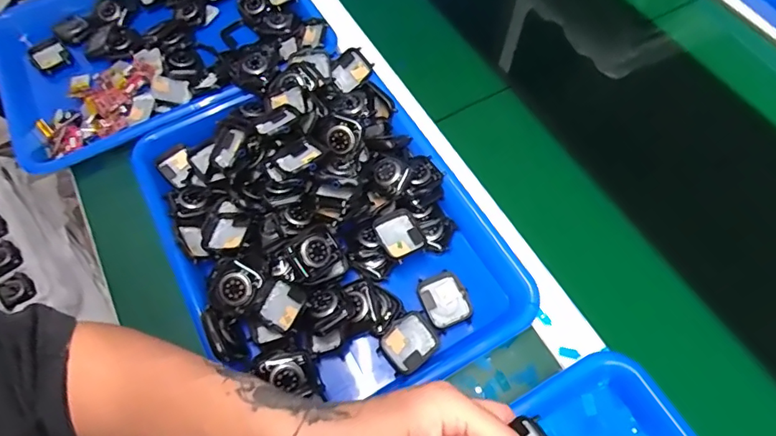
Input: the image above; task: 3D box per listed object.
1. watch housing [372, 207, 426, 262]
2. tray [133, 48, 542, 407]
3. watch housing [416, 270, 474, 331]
[{"bbox_3d":[0.010,0.015,0.415,0.036,0.014,0.043,-28,66,-10],"label":"watch housing"},{"bbox_3d":[-0.059,0.003,0.427,0.251,0.068,0.334,-31,66,-11],"label":"tray"},{"bbox_3d":[0.049,0.070,0.403,0.038,0.011,0.045,-21,65,-6],"label":"watch housing"}]

